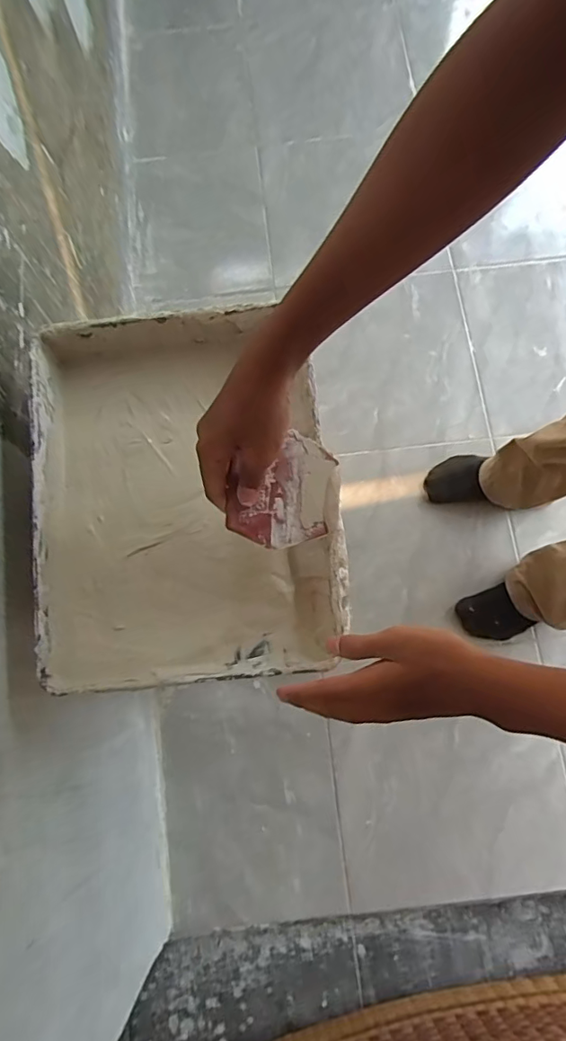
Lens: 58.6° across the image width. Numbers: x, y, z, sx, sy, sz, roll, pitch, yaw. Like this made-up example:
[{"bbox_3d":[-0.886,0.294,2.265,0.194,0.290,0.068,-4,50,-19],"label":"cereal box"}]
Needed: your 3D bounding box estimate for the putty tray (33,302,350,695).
[{"bbox_3d":[-0.098,-0.031,0.487,0.273,0.058,0.351,-6,77,0],"label":"putty tray"}]

